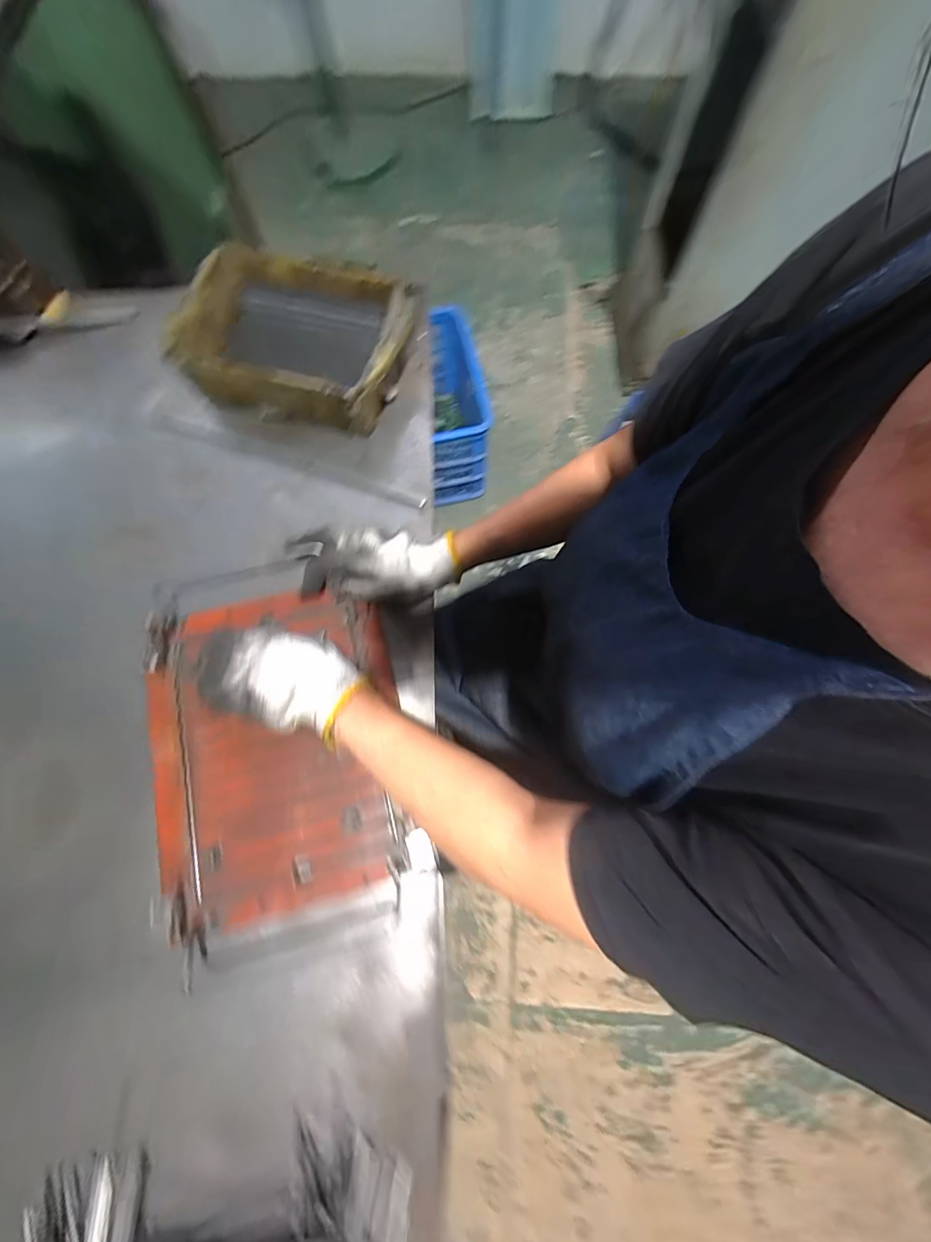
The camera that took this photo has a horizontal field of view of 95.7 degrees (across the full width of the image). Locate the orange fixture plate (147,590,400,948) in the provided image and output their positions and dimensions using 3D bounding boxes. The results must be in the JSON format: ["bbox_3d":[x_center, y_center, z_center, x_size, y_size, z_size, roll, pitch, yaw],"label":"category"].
[{"bbox_3d":[-0.186,0.119,0.412,0.240,0.030,0.294,-13,72,-3],"label":"orange fixture plate"}]

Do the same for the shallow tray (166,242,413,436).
[{"bbox_3d":[-0.192,-0.330,0.499,0.249,0.083,0.182,10,73,4],"label":"shallow tray"}]

